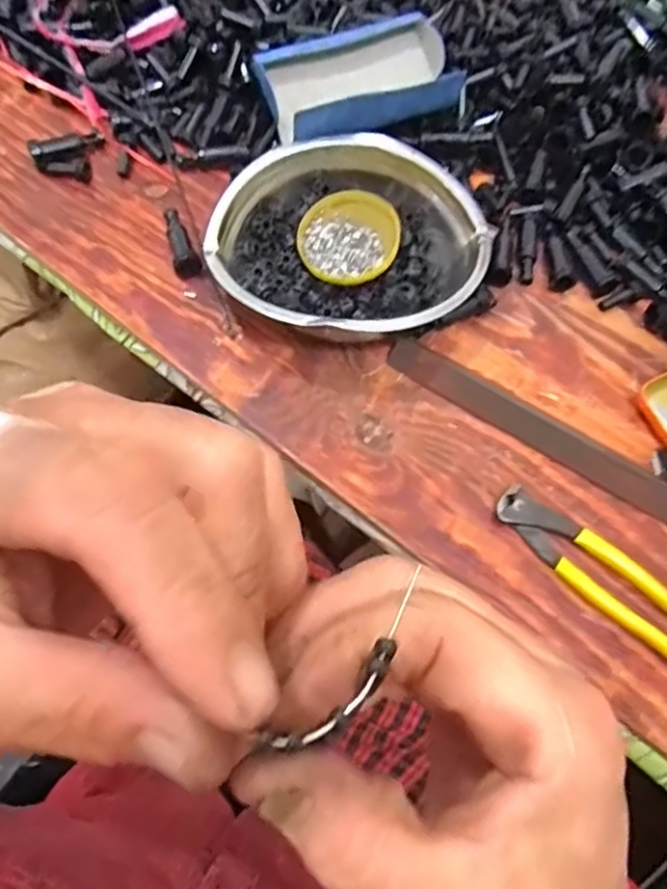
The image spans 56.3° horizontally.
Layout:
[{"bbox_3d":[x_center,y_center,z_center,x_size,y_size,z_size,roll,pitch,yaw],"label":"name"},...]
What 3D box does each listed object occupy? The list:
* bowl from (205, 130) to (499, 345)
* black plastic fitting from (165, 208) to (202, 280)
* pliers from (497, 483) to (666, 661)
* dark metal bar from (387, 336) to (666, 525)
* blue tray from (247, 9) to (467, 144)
[{"bbox_3d":[0.013,-0.158,0.511,0.203,0.065,0.187,1,68,-2],"label":"bowl"},{"bbox_3d":[-0.133,-0.177,0.535,0.021,0.026,0.079,-18,70,-9],"label":"black plastic fitting"},{"bbox_3d":[0.189,0.090,0.449,0.161,0.013,0.042,38,72,13],"label":"pliers"},{"bbox_3d":[0.164,-0.012,0.489,0.263,0.011,0.027,31,70,10],"label":"dark metal bar"},{"bbox_3d":[0.024,-0.325,0.553,0.175,0.033,0.106,-24,72,-12],"label":"blue tray"}]

